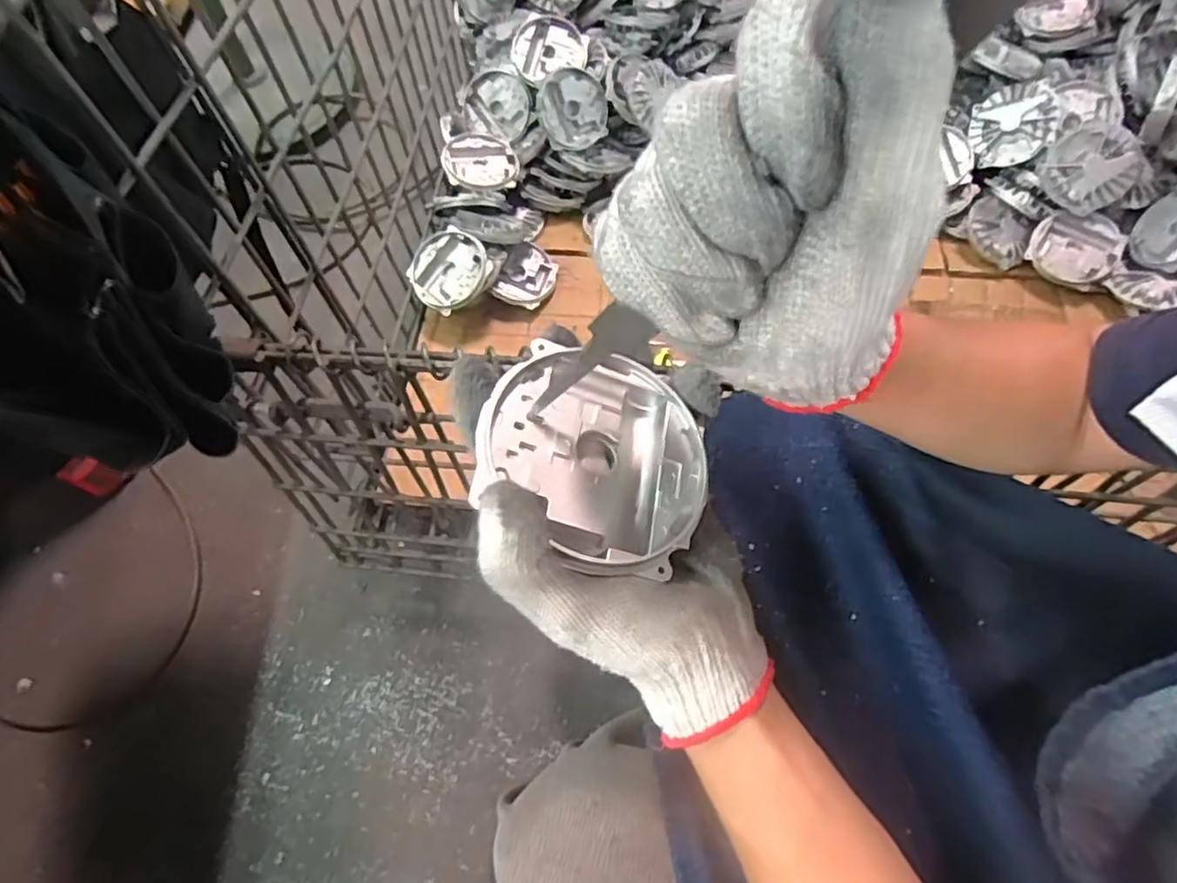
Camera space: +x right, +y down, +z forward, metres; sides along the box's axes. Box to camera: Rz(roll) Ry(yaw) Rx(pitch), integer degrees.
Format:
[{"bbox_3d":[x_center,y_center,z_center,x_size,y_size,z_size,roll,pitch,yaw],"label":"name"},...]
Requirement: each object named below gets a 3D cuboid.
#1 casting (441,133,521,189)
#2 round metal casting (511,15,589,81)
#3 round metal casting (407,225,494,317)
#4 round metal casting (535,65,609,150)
[{"bbox_3d":[-0.161,-0.419,0.967,0.117,0.018,0.117,3,64,-7],"label":"casting"},{"bbox_3d":[-0.063,-0.607,0.986,0.112,0.015,0.110,-24,81,5],"label":"round metal casting"},{"bbox_3d":[-0.191,-0.236,0.899,0.109,0.038,0.109,-3,79,16],"label":"round metal casting"},{"bbox_3d":[-0.025,-0.500,0.968,0.102,0.027,0.111,-3,106,-10],"label":"round metal casting"}]

